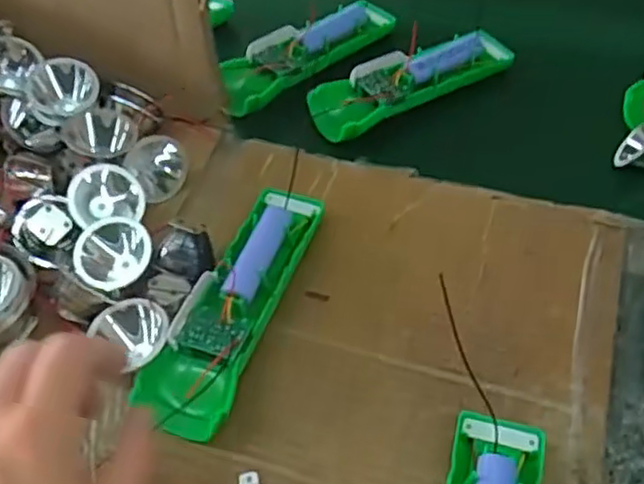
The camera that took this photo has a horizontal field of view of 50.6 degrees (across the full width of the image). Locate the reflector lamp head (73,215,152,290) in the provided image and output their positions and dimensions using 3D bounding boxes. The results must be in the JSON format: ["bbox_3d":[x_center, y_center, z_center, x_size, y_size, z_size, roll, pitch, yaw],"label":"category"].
[{"bbox_3d":[-0.120,0.007,0.396,0.041,0.028,0.037,-18,59,-9],"label":"reflector lamp head"}]

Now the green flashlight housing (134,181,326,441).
[{"bbox_3d":[-0.049,0.032,0.376,0.049,0.028,0.156,15,55,14],"label":"green flashlight housing"}]

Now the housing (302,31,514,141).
[{"bbox_3d":[0.064,-0.119,0.496,0.149,0.027,0.049,-25,56,-16],"label":"housing"}]

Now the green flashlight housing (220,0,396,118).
[{"bbox_3d":[-0.015,-0.148,0.523,0.155,0.024,0.046,-33,58,-21],"label":"green flashlight housing"}]

